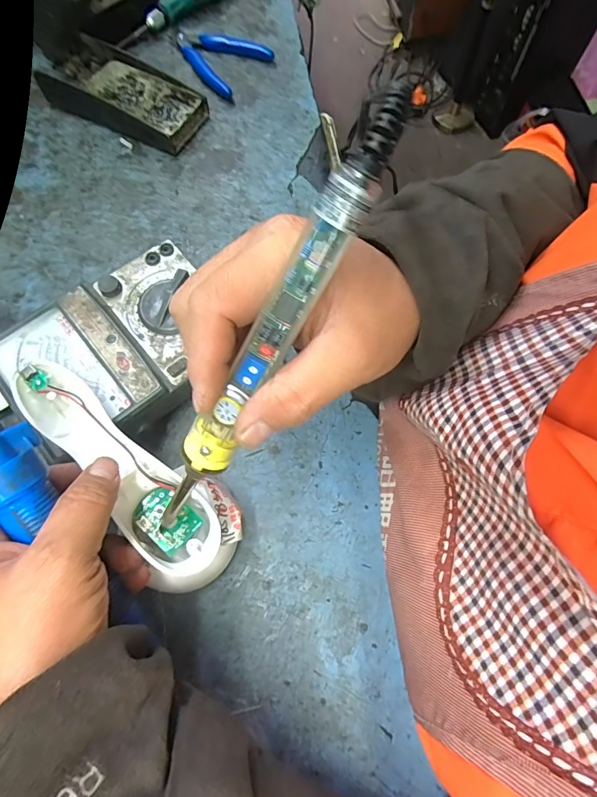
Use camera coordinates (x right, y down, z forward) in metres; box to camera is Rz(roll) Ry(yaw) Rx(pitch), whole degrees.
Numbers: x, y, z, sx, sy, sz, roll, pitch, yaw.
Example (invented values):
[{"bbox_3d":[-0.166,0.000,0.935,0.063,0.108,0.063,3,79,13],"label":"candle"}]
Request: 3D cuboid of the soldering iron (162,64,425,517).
[{"bbox_3d":[-0.016,-0.019,0.178,0.020,0.019,0.203,40,119,12],"label":"soldering iron"}]

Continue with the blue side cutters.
[{"bbox_3d":[-0.096,-0.386,0.474,0.111,0.010,0.080,35,74,11],"label":"blue side cutters"}]

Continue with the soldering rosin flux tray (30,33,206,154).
[{"bbox_3d":[-0.178,-0.311,0.434,0.153,0.035,0.071,27,73,8],"label":"soldering rosin flux tray"}]

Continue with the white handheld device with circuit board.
[{"bbox_3d":[-0.108,0.044,0.265,0.167,0.036,0.057,40,75,8],"label":"white handheld device with circuit board"}]

